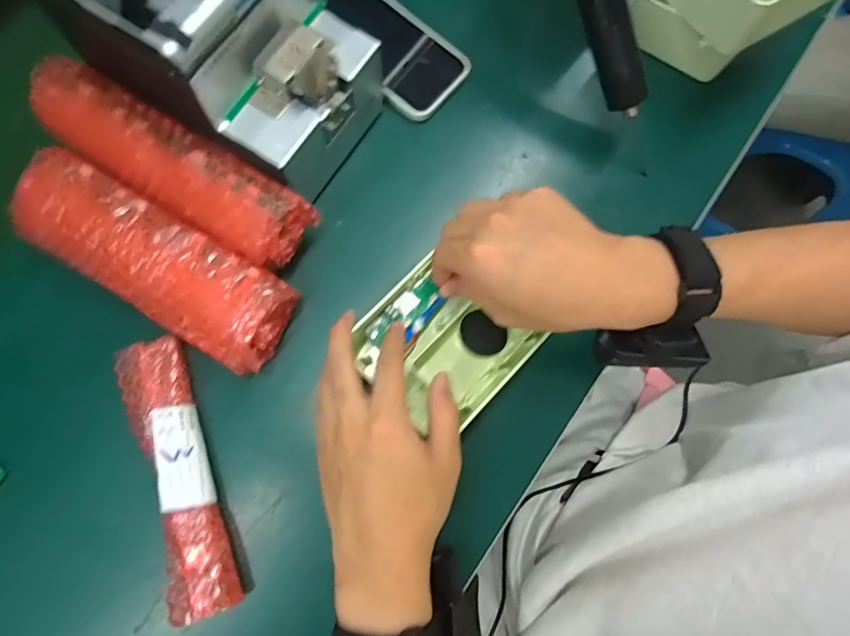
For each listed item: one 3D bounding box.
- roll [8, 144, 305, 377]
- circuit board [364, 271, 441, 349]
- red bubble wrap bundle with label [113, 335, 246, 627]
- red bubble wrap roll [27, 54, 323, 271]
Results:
[{"bbox_3d":[-0.196,-0.037,0.371,0.200,0.073,0.071,30,77,6],"label":"roll"},{"bbox_3d":[-0.016,-0.005,0.373,0.065,0.009,0.021,-40,80,-11],"label":"circuit board"},{"bbox_3d":[-0.177,0.111,0.355,0.043,0.034,0.189,-18,77,-6],"label":"red bubble wrap bundle with label"},{"bbox_3d":[-0.183,-0.110,0.358,0.198,0.053,0.058,29,77,6],"label":"red bubble wrap roll"}]

